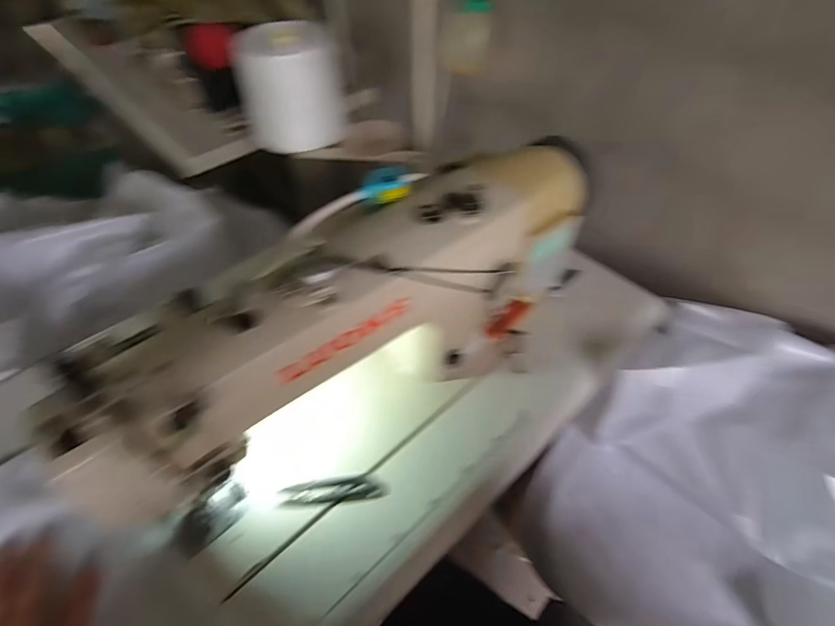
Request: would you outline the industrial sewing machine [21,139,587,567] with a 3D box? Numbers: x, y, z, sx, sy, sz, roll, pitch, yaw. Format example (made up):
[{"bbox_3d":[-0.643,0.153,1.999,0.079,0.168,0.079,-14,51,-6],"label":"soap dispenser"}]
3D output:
[{"bbox_3d":[-0.033,-0.003,0.462,0.548,0.224,0.176,-33,58,-24],"label":"industrial sewing machine"}]

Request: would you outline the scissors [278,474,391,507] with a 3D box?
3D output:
[{"bbox_3d":[-0.088,0.191,0.460,0.111,0.013,0.028,-7,51,-5],"label":"scissors"}]

